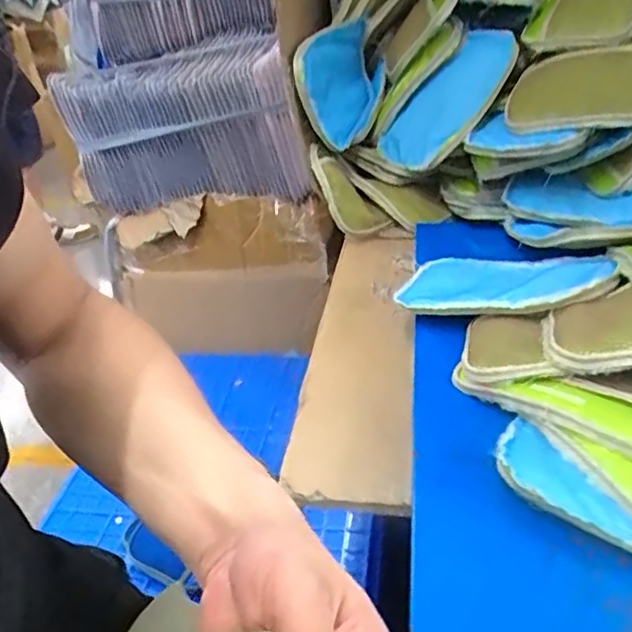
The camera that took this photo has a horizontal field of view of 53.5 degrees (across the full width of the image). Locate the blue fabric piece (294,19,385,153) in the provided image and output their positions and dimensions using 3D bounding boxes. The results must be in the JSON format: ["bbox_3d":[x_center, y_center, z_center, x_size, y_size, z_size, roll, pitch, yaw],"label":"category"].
[{"bbox_3d":[0.039,-0.304,0.813,0.046,0.138,0.201,-14,29,37],"label":"blue fabric piece"}]

